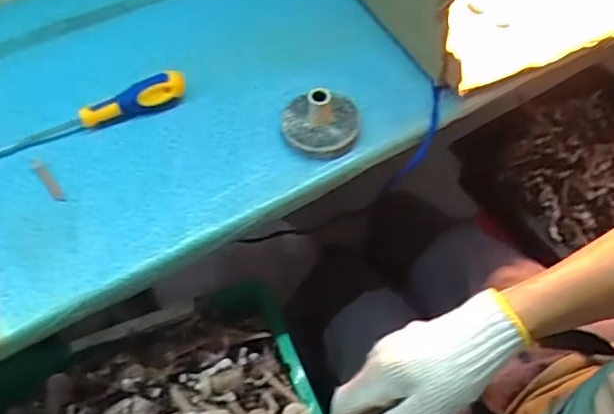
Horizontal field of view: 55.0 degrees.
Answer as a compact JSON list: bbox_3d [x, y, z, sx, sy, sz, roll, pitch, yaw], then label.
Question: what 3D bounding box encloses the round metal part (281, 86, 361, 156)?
[{"bbox_3d":[0.014,-0.094,0.593,0.077,0.047,0.080,0,57,0],"label":"round metal part"}]

